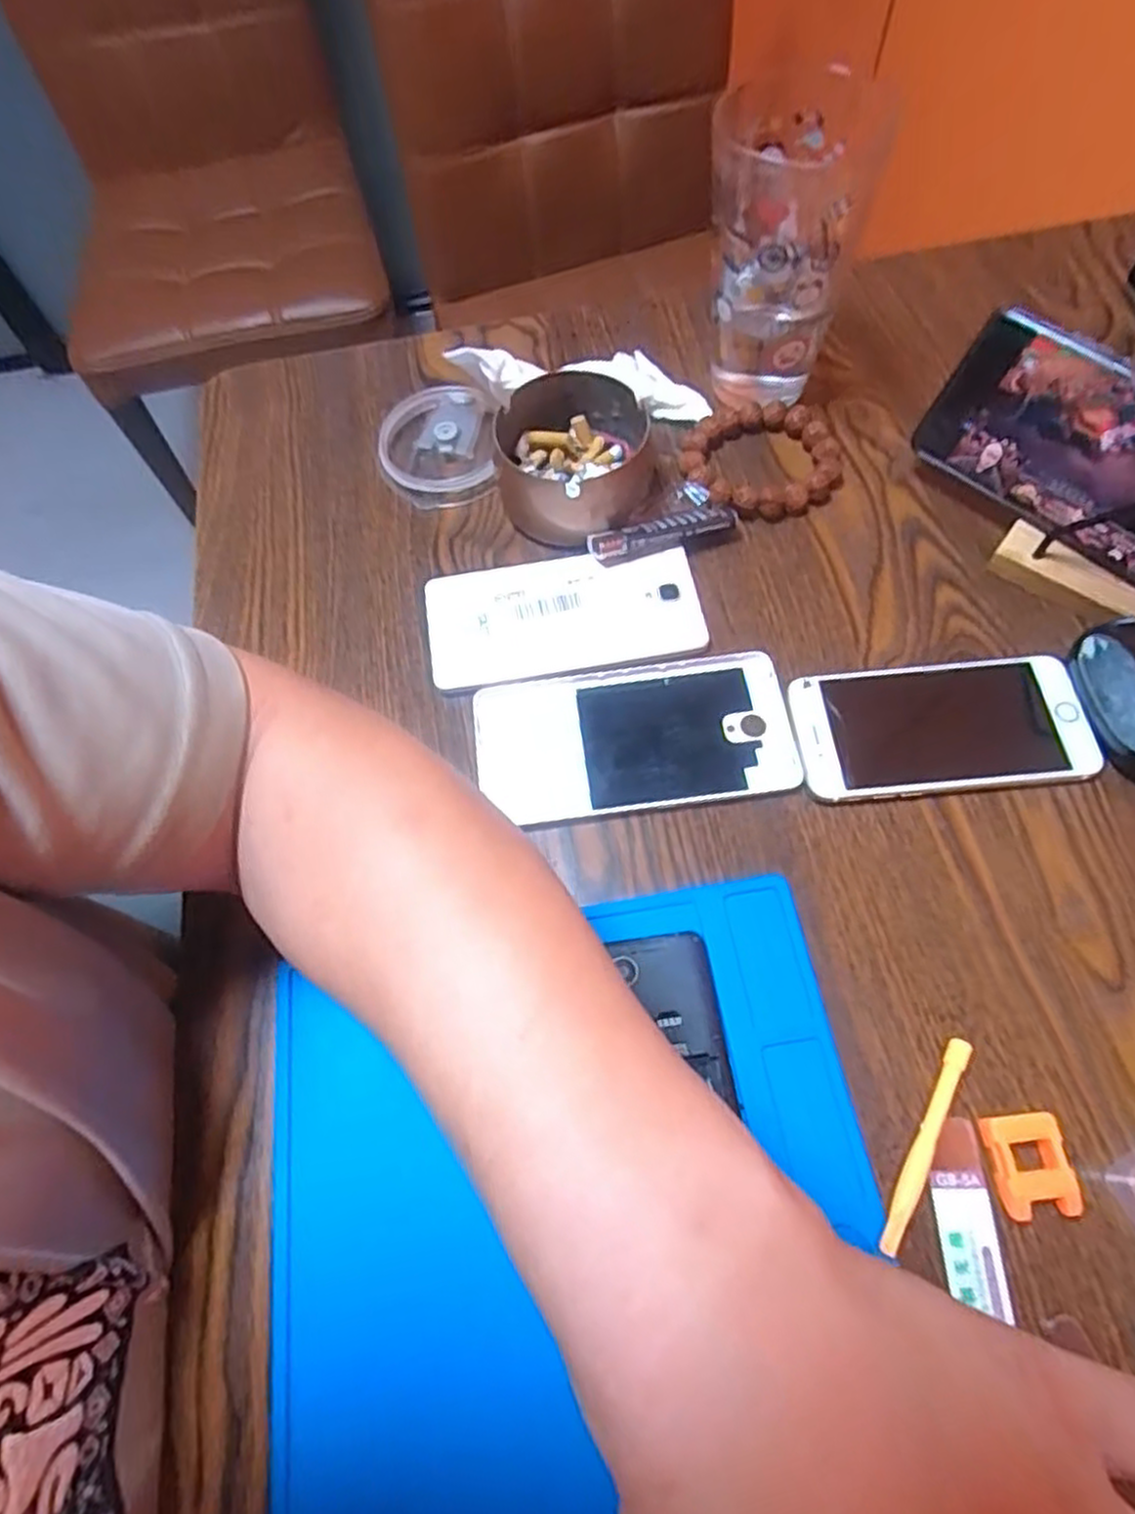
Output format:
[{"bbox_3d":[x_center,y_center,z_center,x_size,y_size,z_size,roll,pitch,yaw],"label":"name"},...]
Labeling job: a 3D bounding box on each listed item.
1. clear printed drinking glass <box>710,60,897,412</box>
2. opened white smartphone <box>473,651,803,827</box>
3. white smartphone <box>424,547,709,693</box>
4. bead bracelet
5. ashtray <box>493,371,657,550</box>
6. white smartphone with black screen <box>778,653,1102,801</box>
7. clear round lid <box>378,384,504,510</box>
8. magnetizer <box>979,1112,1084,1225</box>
[{"bbox_3d":[0.114,-0.268,0.415,0.076,0.143,0.085,13,66,10],"label":"clear printed drinking glass"},{"bbox_3d":[0.032,-0.009,0.374,0.151,0.007,0.075,-8,64,0],"label":"opened white smartphone"},{"bbox_3d":[-0.002,-0.074,0.403,0.142,0.014,0.068,-10,64,-1],"label":"white smartphone"},{"bbox_3d":[0.111,-0.169,0.439,0.089,0.017,0.075,-10,64,-1],"label":"bead bracelet"},{"bbox_3d":[0.005,-0.164,0.428,0.088,0.046,0.085,-2,64,3],"label":"ashtray"},{"bbox_3d":[0.179,-0.014,0.366,0.135,0.011,0.066,-5,64,1],"label":"white smartphone with black screen"},{"bbox_3d":[-0.077,-0.189,0.459,0.071,0.020,0.078,-1,64,3],"label":"clear round lid"},{"bbox_3d":[0.173,0.153,0.285,0.026,0.013,0.034,-8,64,0],"label":"magnetizer"}]

